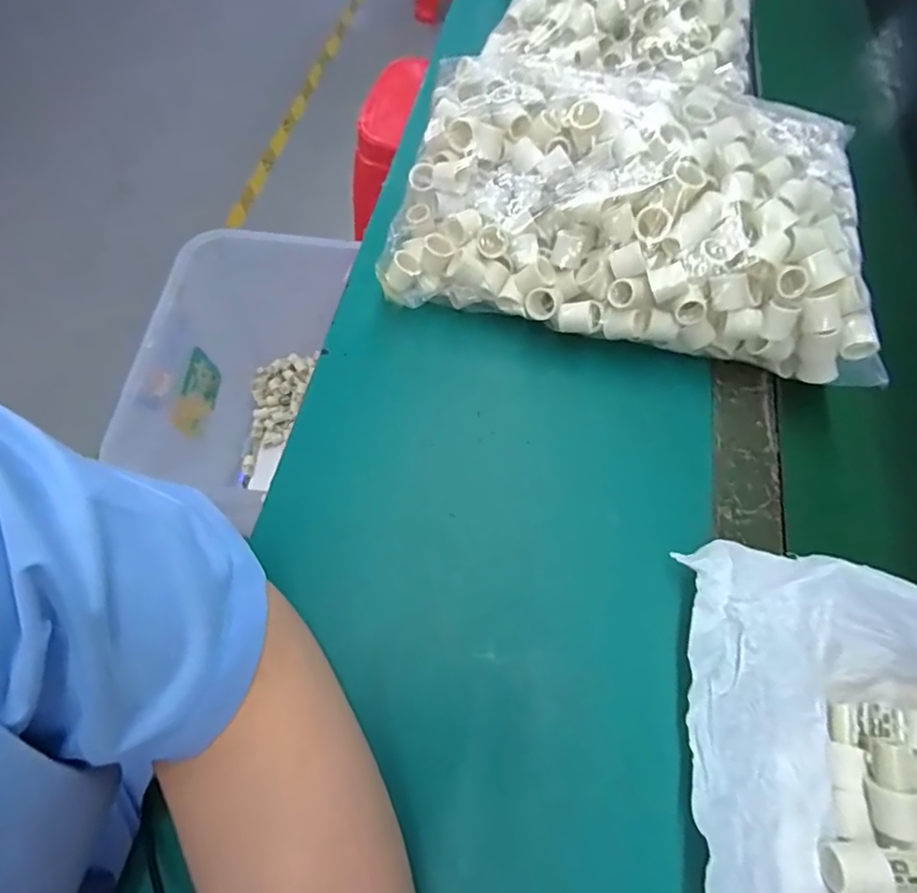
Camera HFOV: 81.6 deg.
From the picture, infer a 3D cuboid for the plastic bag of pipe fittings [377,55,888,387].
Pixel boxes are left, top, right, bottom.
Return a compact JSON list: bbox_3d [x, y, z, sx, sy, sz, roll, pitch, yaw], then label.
[{"bbox_3d":[0.133,-0.183,0.414,0.352,0.115,0.211,14,65,4],"label":"plastic bag of pipe fittings"}]

